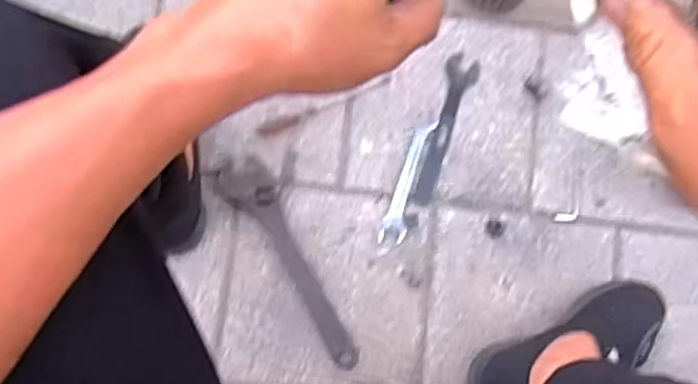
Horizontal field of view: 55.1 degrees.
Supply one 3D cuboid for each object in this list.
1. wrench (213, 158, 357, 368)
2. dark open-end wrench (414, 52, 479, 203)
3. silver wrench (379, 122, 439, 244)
[{"bbox_3d":[-0.068,0.088,0.822,0.062,0.018,0.283,-30,89,-9],"label":"wrench"},{"bbox_3d":[0.122,-0.082,0.871,0.042,0.008,0.200,20,83,-5],"label":"dark open-end wrench"},{"bbox_3d":[0.077,-0.013,0.858,0.032,0.007,0.164,20,83,-5],"label":"silver wrench"}]

